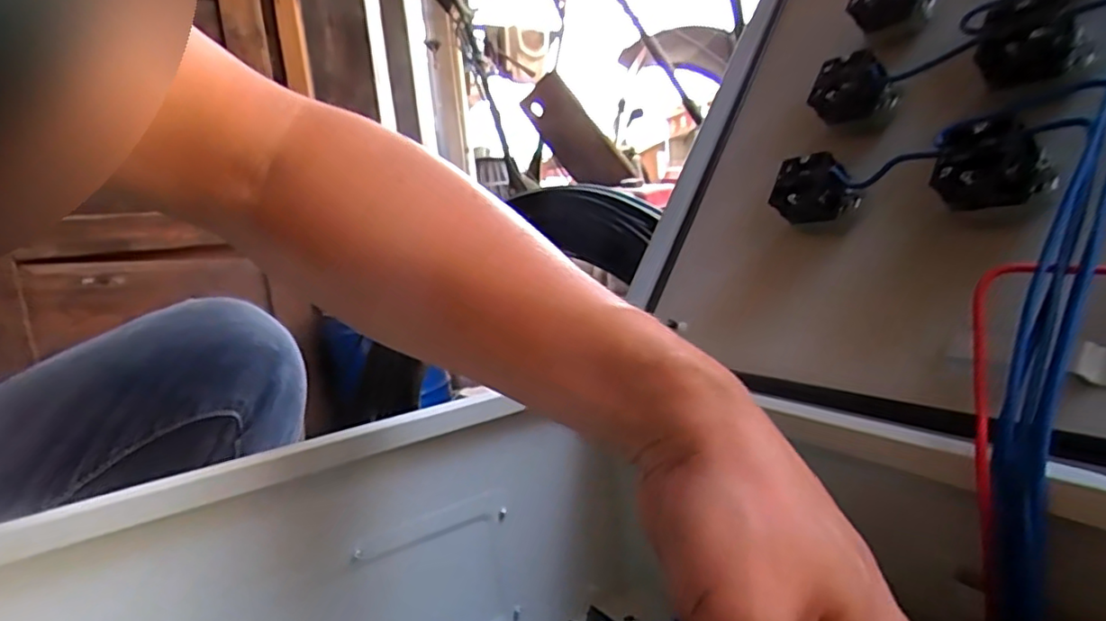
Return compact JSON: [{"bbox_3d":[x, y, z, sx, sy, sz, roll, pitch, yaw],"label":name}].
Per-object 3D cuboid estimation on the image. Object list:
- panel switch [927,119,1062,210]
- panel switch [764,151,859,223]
[{"bbox_3d":[0.190,-0.063,0.260,0.043,0.036,0.024,3,13,36],"label":"panel switch"},{"bbox_3d":[0.146,-0.068,0.337,0.043,0.036,0.023,0,12,27],"label":"panel switch"}]

